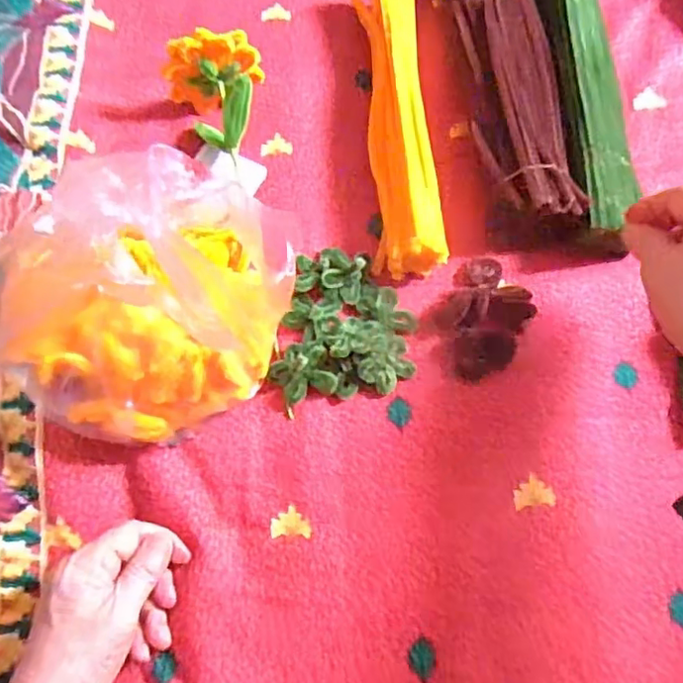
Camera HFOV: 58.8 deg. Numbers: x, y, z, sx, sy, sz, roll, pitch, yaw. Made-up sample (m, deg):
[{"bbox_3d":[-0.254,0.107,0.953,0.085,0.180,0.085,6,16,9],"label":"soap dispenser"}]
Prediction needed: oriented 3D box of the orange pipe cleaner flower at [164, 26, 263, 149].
[{"bbox_3d":[-0.096,-0.192,0.486,0.075,0.069,0.081,-1,69,1],"label":"orange pipe cleaner flower"}]

